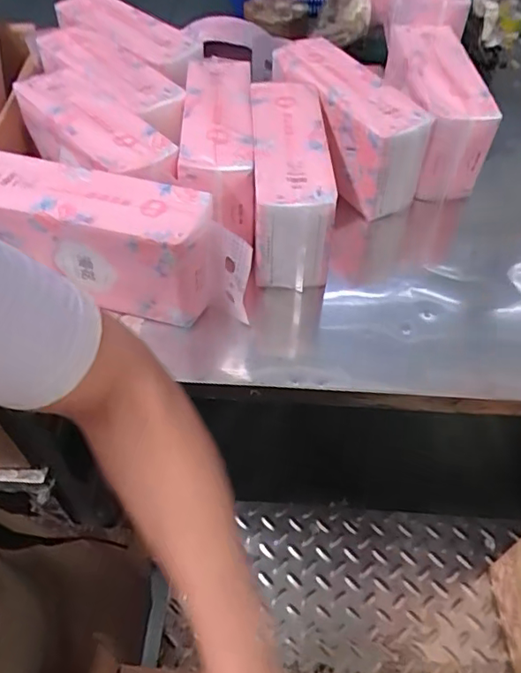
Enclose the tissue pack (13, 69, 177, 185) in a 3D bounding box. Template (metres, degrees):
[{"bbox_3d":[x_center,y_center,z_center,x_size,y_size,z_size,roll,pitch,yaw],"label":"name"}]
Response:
[{"bbox_3d":[-0.195,-0.237,0.663,0.102,0.069,0.267,-31,58,-23],"label":"tissue pack"}]

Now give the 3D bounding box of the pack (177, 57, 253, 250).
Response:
[{"bbox_3d":[-0.052,-0.251,0.703,0.085,0.108,0.256,0,51,-1],"label":"pack"}]

